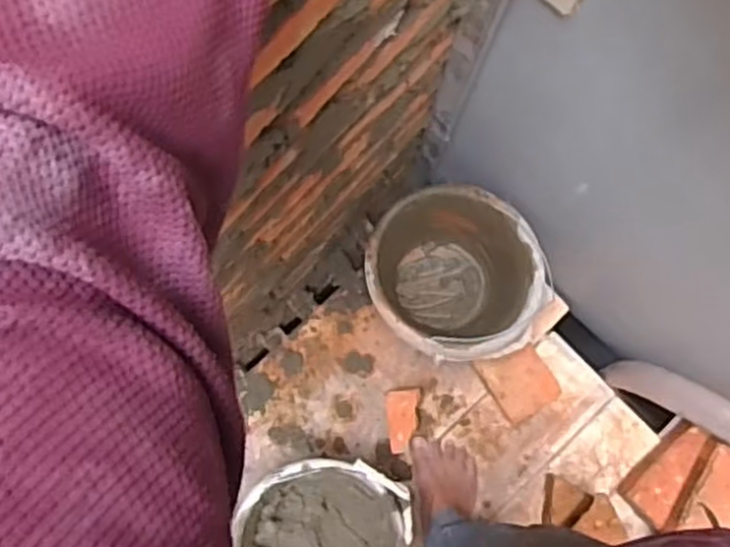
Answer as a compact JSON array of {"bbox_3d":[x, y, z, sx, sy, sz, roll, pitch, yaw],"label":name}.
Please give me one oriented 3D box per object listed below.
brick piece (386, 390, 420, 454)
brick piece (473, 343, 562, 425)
[{"bbox_3d":[0.062,0.242,1.258,0.056,0.057,0.103,-2,83,-1],"label":"brick piece"},{"bbox_3d":[0.253,0.173,1.262,0.106,0.051,0.123,-32,85,-4],"label":"brick piece"}]

